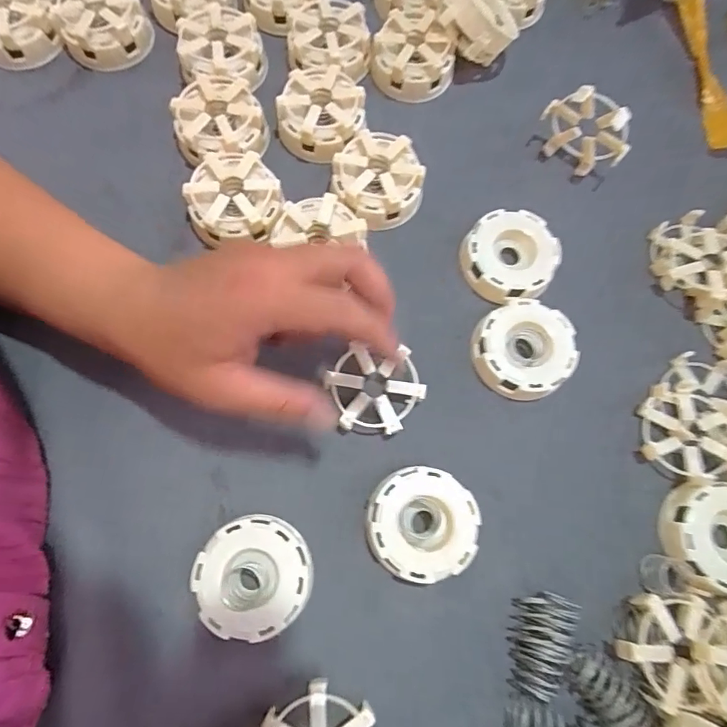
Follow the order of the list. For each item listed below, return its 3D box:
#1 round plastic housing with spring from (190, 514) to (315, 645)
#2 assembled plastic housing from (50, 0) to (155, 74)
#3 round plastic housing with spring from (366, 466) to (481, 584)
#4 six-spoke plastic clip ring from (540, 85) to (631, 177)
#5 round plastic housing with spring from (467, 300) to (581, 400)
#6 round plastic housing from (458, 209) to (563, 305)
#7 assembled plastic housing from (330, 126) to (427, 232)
[{"bbox_3d":[-0.063,0.122,0.283,0.064,0.021,0.063,0,74,-2],"label":"round plastic housing with spring"},{"bbox_3d":[-0.205,-0.267,0.384,0.064,0.032,0.062,-37,80,-12],"label":"assembled plastic housing"},{"bbox_3d":[0.035,0.096,0.295,0.064,0.021,0.062,0,74,-2],"label":"round plastic housing with spring"},{"bbox_3d":[0.162,-0.170,0.356,0.065,0.059,0.017,37,76,9],"label":"six-spoke plastic clip ring"},{"bbox_3d":[0.107,-0.009,0.328,0.063,0.024,0.063,0,74,-2],"label":"round plastic housing with spring"},{"bbox_3d":[0.103,-0.075,0.348,0.065,0.025,0.062,0,74,-2],"label":"round plastic housing"},{"bbox_3d":[0.011,-0.131,0.358,0.063,0.039,0.062,0,74,-2],"label":"assembled plastic housing"}]

